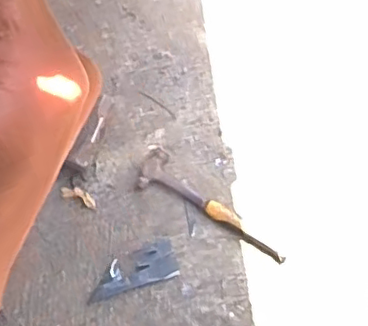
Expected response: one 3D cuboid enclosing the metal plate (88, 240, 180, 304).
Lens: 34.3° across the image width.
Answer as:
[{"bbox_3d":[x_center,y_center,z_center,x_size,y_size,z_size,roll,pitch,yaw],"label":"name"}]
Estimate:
[{"bbox_3d":[-0.101,0.213,1.150,0.173,0.023,0.072,-22,72,-7],"label":"metal plate"}]

